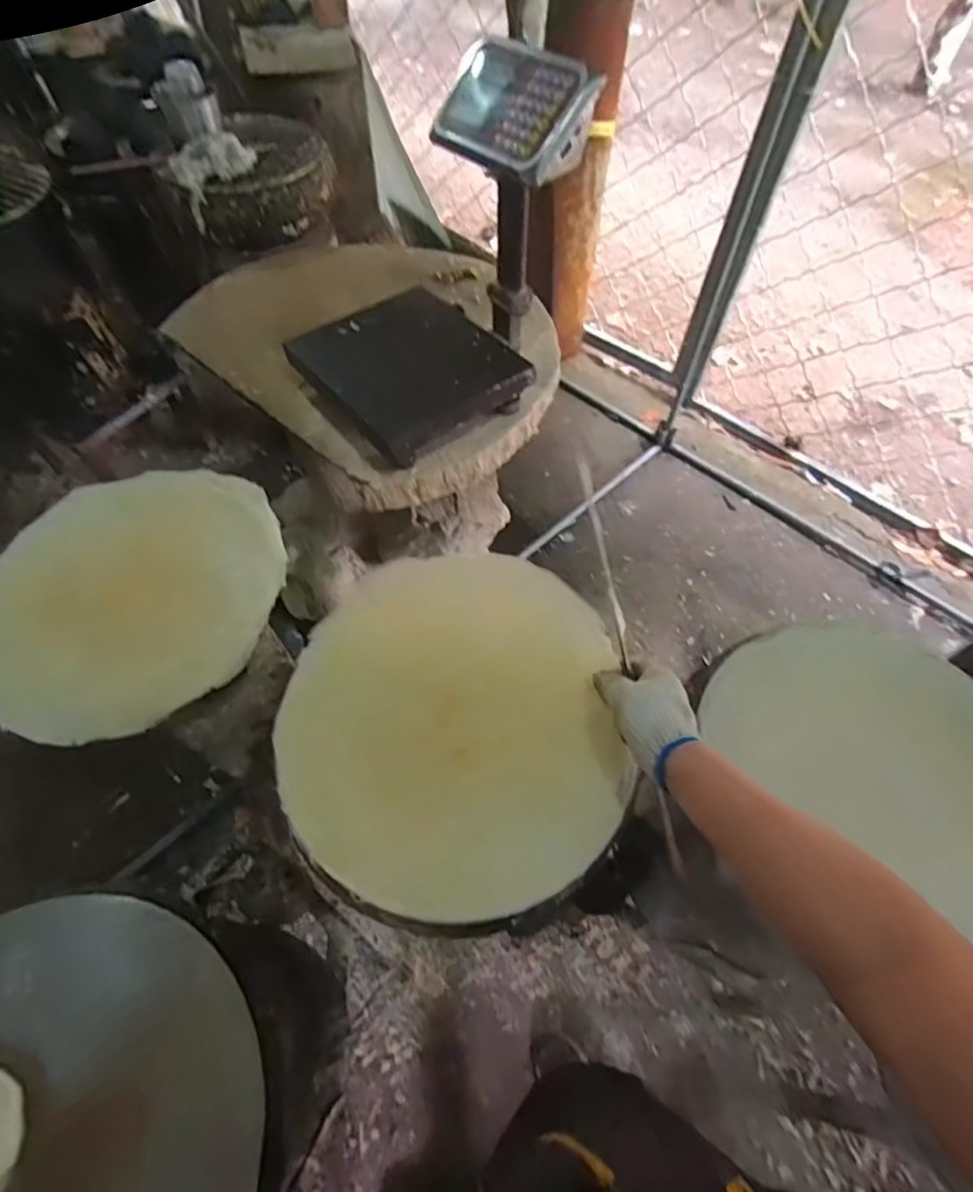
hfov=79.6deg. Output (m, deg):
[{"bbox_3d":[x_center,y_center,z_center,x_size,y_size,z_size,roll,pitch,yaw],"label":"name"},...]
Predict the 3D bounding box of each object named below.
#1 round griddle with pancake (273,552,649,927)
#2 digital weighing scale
[{"bbox_3d":[-0.028,0.162,0.730,0.425,0.050,0.439,6,69,-17],"label":"round griddle with pancake"},{"bbox_3d":[-0.087,-0.550,0.941,0.424,0.393,0.424,-31,62,-19],"label":"digital weighing scale"}]

